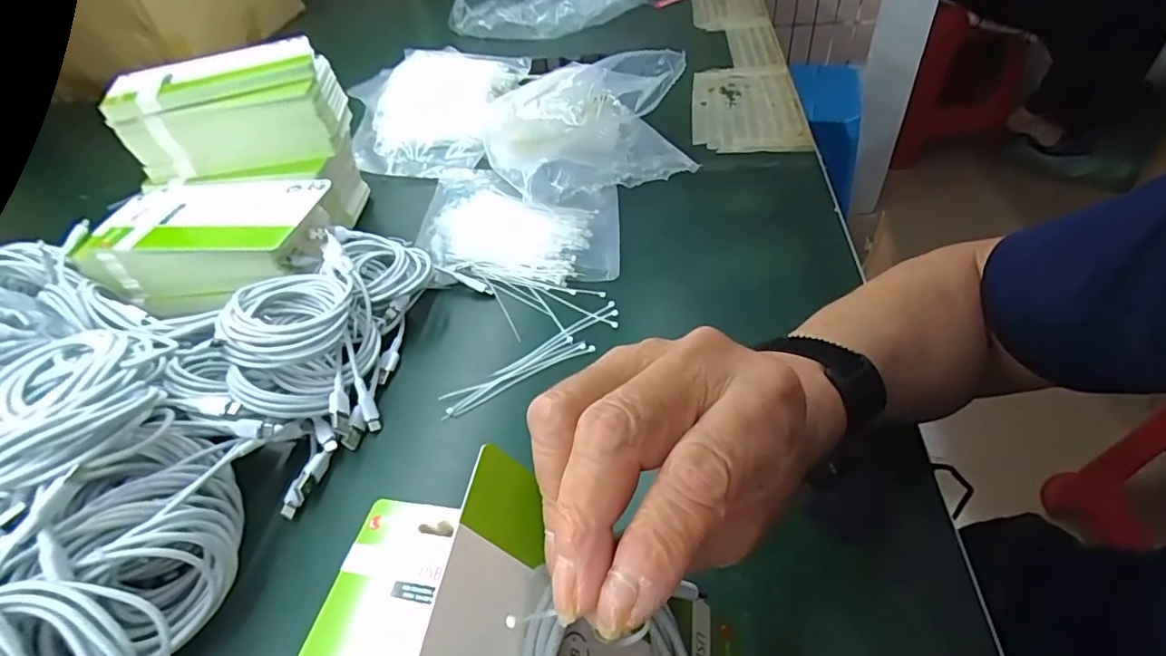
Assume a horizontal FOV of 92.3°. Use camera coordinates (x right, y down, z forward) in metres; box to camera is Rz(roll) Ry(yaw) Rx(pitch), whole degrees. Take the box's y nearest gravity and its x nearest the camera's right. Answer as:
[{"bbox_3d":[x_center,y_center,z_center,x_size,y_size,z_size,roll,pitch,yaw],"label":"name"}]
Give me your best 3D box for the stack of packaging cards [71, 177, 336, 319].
[{"bbox_3d":[-0.331,-0.076,0.517,0.197,0.076,0.108,-4,44,4],"label":"stack of packaging cards"}]

